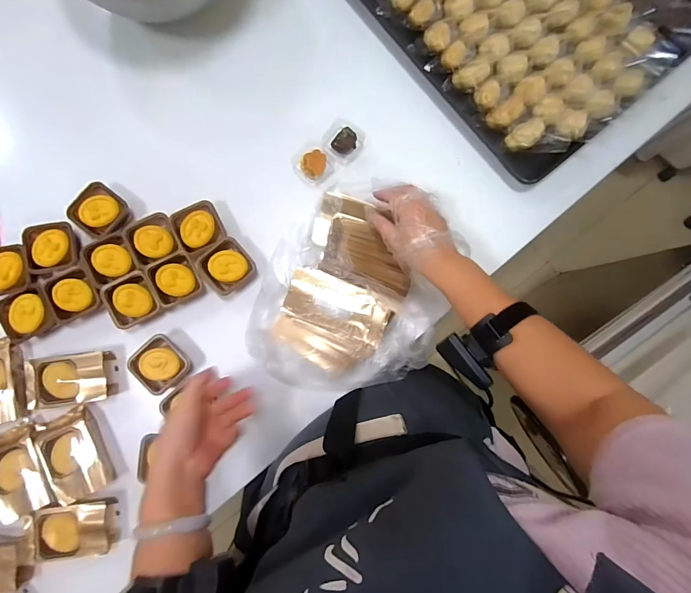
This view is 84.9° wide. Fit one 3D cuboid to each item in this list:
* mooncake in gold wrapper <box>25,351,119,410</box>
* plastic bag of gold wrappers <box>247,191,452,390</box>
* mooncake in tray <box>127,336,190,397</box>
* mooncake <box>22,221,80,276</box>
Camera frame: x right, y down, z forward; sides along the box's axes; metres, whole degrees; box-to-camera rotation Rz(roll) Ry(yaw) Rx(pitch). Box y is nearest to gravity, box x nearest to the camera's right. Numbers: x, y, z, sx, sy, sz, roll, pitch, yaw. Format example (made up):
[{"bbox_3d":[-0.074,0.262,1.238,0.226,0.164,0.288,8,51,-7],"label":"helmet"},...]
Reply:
[{"bbox_3d":[-0.361,0.110,0.504,0.132,0.035,0.065,-8,89,11],"label":"mooncake in gold wrapper"},{"bbox_3d":[-0.012,0.014,0.495,0.229,0.076,0.237,-39,90,-2],"label":"plastic bag of gold wrappers"},{"bbox_3d":[-0.247,0.092,0.508,0.062,0.030,0.065,-43,90,-2],"label":"mooncake in tray"},{"bbox_3d":[-0.394,-0.065,0.511,0.059,0.032,0.061,-7,89,-2],"label":"mooncake"}]

